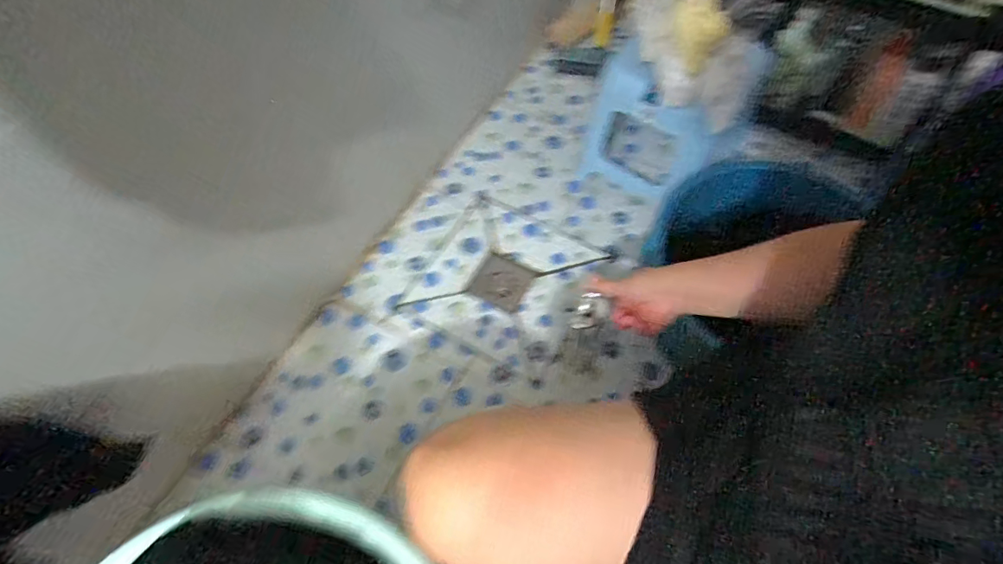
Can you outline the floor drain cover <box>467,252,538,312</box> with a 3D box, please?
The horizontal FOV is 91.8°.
[{"bbox_3d":[0.001,-0.001,0.939,0.100,0.010,0.101,24,67,14],"label":"floor drain cover"}]

